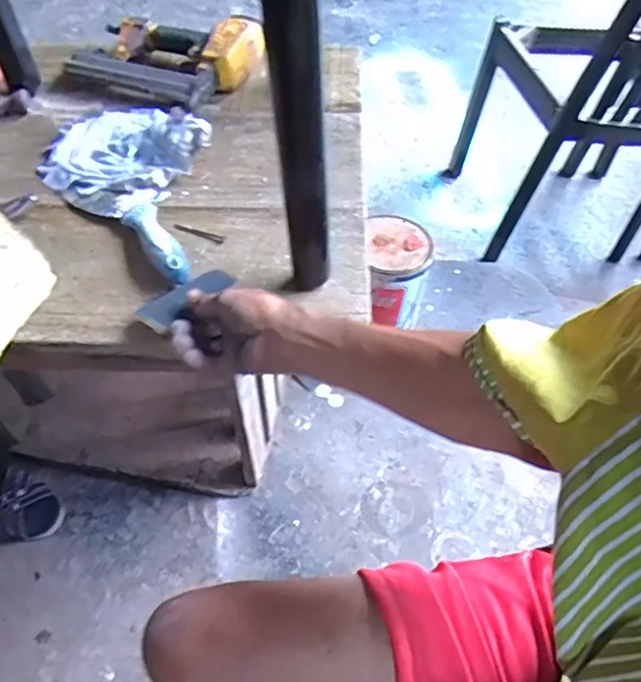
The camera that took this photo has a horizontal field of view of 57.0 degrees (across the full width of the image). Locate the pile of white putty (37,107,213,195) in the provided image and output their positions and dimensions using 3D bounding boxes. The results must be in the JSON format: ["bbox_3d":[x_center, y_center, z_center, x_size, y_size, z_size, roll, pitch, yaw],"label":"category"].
[{"bbox_3d":[-0.233,-0.225,0.677,0.178,0.055,0.163,21,55,21],"label":"pile of white putty"}]

